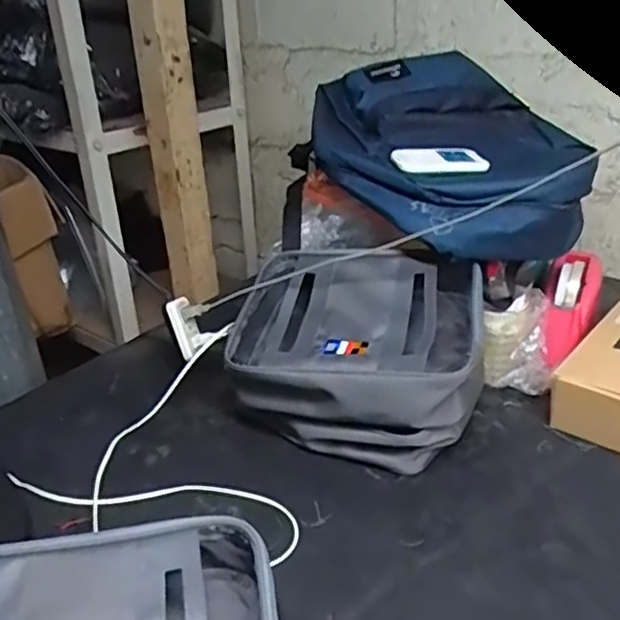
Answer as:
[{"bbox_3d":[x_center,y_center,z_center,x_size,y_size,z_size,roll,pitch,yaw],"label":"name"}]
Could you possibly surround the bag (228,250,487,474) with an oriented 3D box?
[{"bbox_3d":[0.054,0.048,0.758,0.277,0.152,0.222,3,28,12],"label":"bag"}]

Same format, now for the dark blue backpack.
[{"bbox_3d":[0.175,-0.210,0.857,0.330,0.185,0.326,0,27,5],"label":"dark blue backpack"}]

